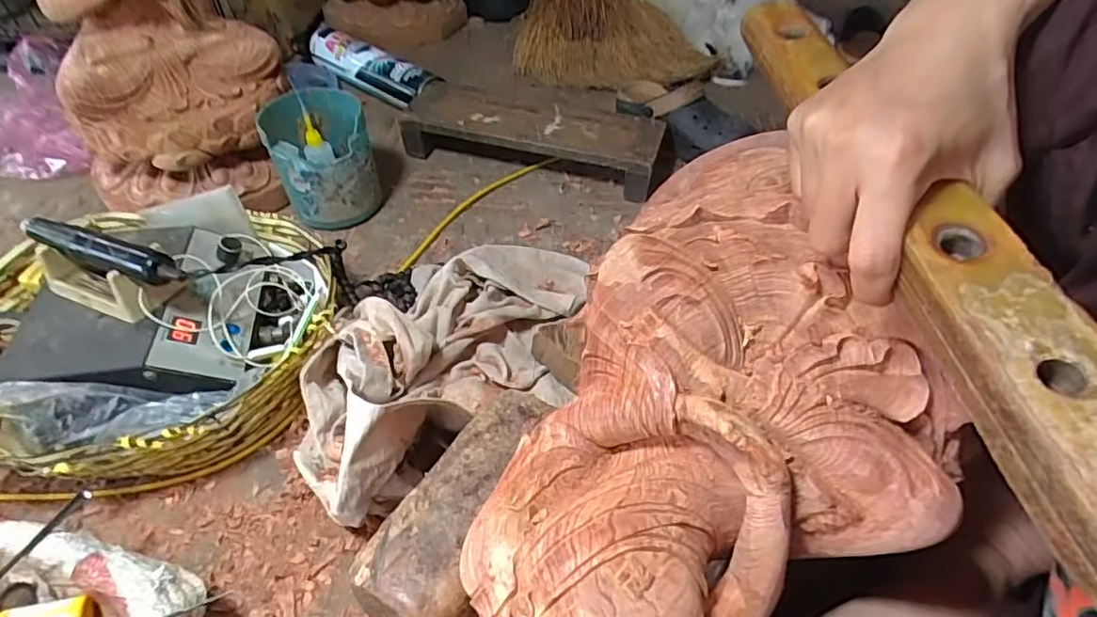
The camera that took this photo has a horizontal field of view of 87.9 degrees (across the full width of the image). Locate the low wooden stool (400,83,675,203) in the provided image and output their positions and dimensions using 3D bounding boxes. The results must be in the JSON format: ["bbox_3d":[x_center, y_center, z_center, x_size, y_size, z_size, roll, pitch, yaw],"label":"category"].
[{"bbox_3d":[-0.012,-0.223,0.749,0.342,0.069,0.113,13,49,9],"label":"low wooden stool"}]

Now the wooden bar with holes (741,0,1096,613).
[{"bbox_3d":[0.158,-0.048,0.254,0.041,0.031,0.338,-3,51,-5],"label":"wooden bar with holes"}]

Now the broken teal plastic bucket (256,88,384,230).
[{"bbox_3d":[-0.260,-0.170,0.661,0.104,0.119,0.114,-14,51,-15],"label":"broken teal plastic bucket"}]

